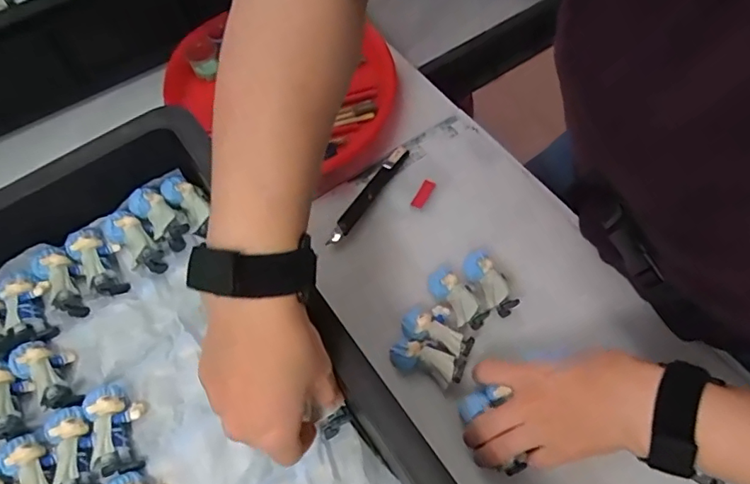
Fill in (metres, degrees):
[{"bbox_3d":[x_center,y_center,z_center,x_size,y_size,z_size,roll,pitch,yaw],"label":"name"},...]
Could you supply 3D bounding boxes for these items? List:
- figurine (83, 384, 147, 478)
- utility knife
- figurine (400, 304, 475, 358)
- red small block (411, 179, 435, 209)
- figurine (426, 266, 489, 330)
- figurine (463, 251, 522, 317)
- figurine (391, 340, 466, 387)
[{"bbox_3d":[-0.179,0.128,0.362,0.035,0.026,0.060,-24,63,-11],"label":"figurine"},{"bbox_3d":[-0.005,-0.049,0.523,0.016,0.006,0.134,30,66,16],"label":"utility knife"},{"bbox_3d":[0.055,0.075,0.450,0.062,0.025,0.038,19,64,11],"label":"figurine"},{"bbox_3d":[0.049,-0.048,0.524,0.013,0.004,0.033,25,65,14],"label":"red small block"},{"bbox_3d":[0.072,0.048,0.461,0.027,0.029,0.062,-32,65,-15],"label":"figurine"},{"bbox_3d":[0.101,0.034,0.470,0.027,0.025,0.069,-23,63,-11],"label":"figurine"},{"bbox_3d":[0.044,0.100,0.437,0.061,0.029,0.029,21,64,12],"label":"figurine"}]

